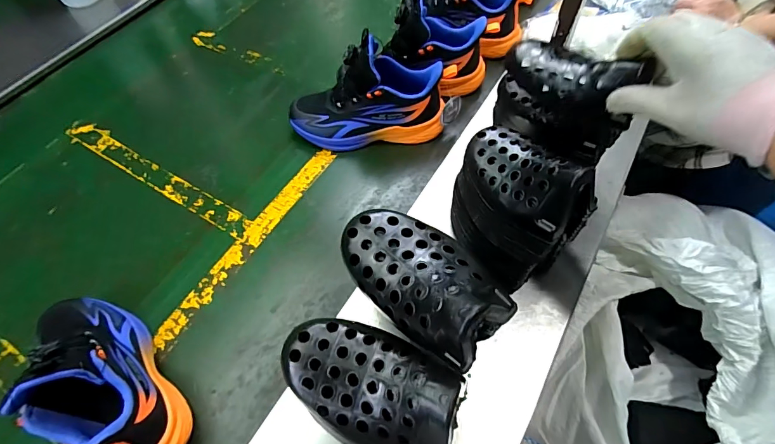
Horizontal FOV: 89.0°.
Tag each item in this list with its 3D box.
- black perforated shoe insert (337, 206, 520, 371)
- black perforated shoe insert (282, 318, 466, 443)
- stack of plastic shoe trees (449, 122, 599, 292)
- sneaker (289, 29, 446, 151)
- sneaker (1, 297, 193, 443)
[{"bbox_3d":[0.026,0.035,0.302,0.085,0.051,0.143,-38,65,-18],"label":"black perforated shoe insert"},{"bbox_3d":[-0.016,0.122,0.299,0.137,0.050,0.081,17,62,12],"label":"black perforated shoe insert"},{"bbox_3d":[0.130,-0.012,0.436,0.082,0.184,0.134,-31,63,-15],"label":"stack of plastic shoe trees"},{"bbox_3d":[-0.037,-0.188,0.600,0.242,0.145,0.083,-3,58,3],"label":"sneaker"},{"bbox_3d":[-0.309,0.155,0.410,0.087,0.142,0.231,-40,63,-19],"label":"sneaker"}]

